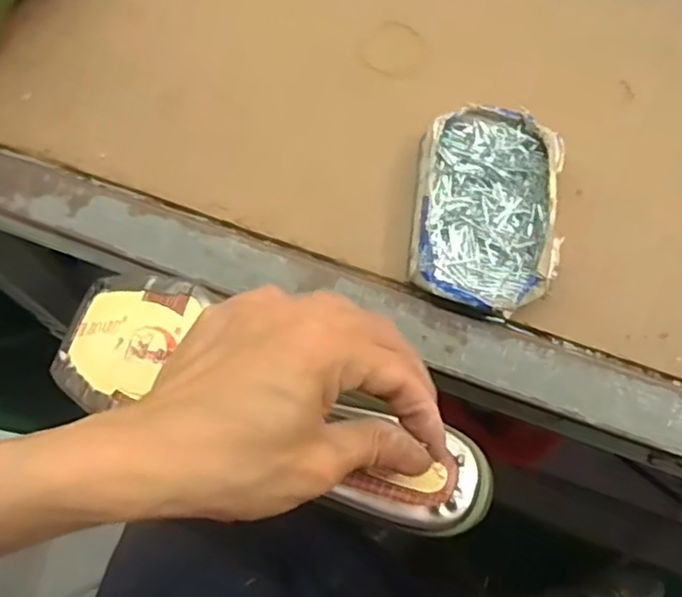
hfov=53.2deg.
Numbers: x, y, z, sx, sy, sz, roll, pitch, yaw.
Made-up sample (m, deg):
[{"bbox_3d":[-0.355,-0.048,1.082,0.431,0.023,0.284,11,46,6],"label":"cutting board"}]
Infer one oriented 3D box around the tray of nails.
[{"bbox_3d":[0.086,-0.055,0.408,0.082,0.029,0.133,7,70,5],"label":"tray of nails"}]

